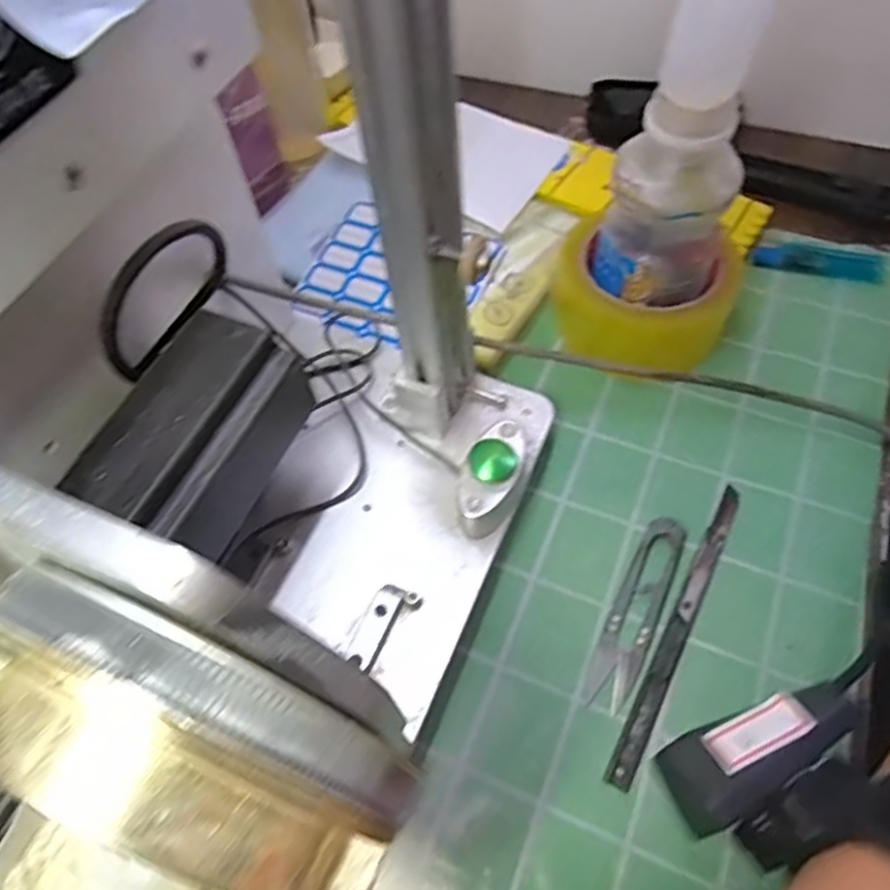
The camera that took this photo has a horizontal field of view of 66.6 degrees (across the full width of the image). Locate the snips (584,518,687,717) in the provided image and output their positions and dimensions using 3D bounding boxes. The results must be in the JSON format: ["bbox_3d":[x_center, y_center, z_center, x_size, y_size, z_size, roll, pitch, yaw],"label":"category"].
[{"bbox_3d":[0.096,0.081,0.337,0.022,0.007,0.101,22,63,16],"label":"snips"}]

